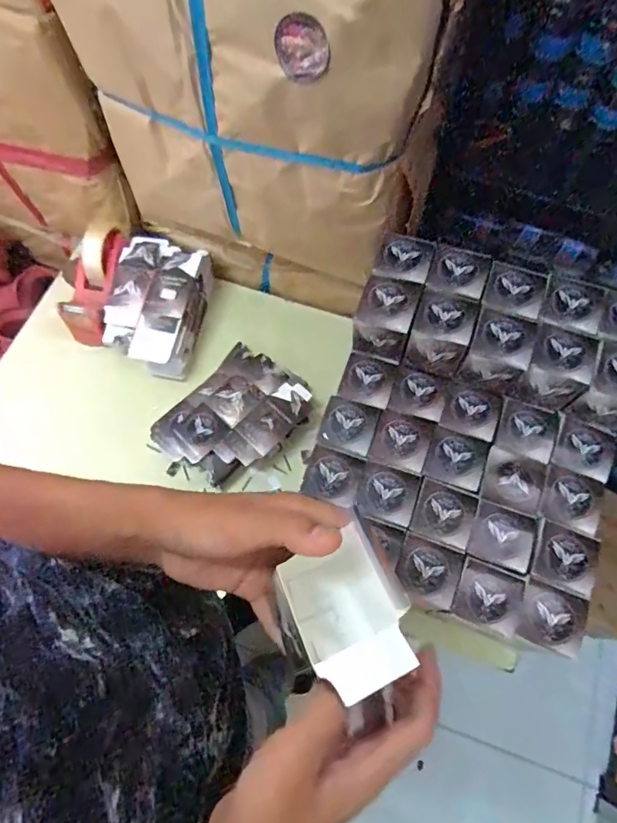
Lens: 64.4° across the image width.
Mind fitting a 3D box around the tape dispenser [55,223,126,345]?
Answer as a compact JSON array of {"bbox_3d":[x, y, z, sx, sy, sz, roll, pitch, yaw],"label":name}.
[{"bbox_3d":[-0.313,-0.188,0.707,0.063,0.062,0.177,9,85,4],"label":"tape dispenser"}]

